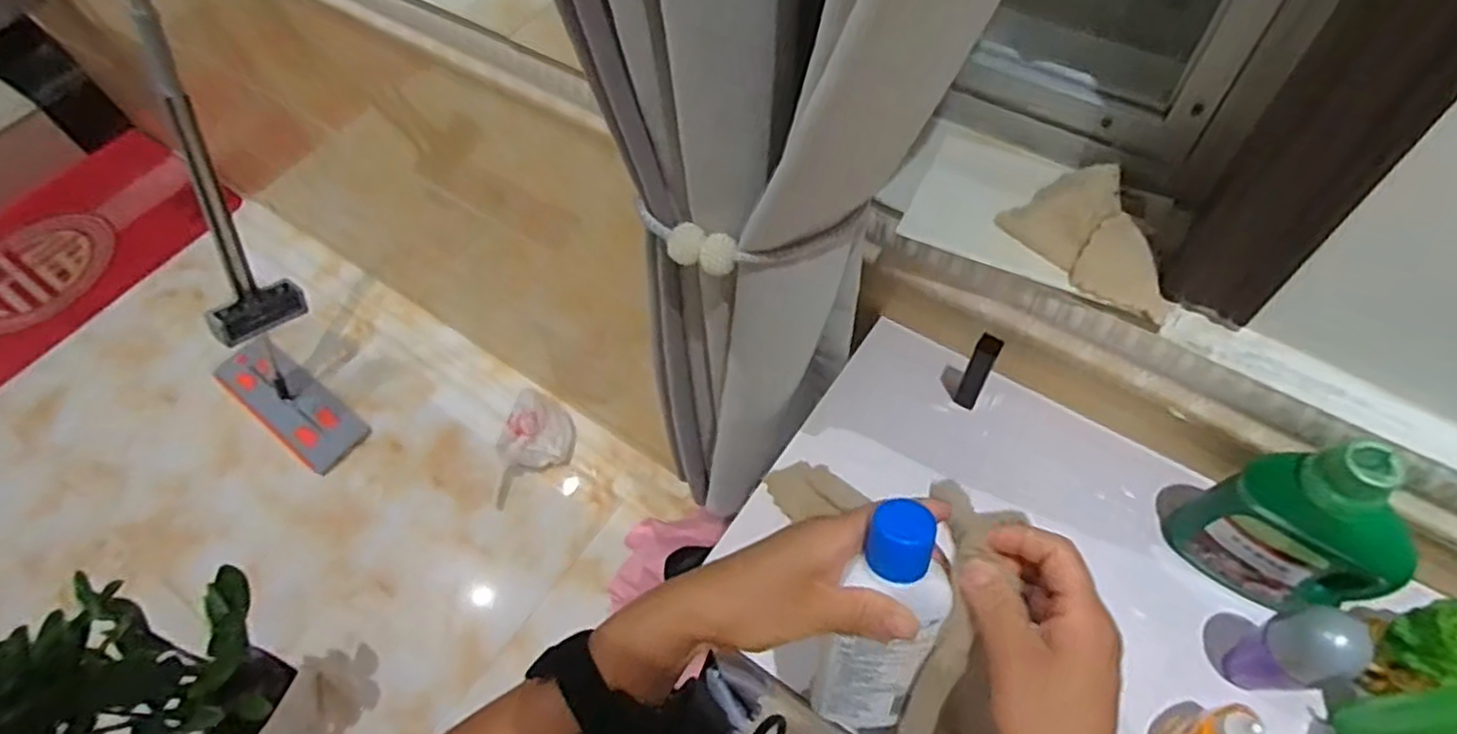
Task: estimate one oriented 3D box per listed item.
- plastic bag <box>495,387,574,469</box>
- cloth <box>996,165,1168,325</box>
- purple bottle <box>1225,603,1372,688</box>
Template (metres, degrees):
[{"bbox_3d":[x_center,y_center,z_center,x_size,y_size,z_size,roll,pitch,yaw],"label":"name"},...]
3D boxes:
[{"bbox_3d":[-0.417,0.151,1.654,0.133,0.124,0.161,12,61,11],"label":"plastic bag"},{"bbox_3d":[0.282,-0.095,0.563,0.072,0.052,0.132,-34,63,-15],"label":"cloth"},{"bbox_3d":[0.371,0.190,0.492,0.036,0.104,0.042,-14,59,-4],"label":"purple bottle"}]

